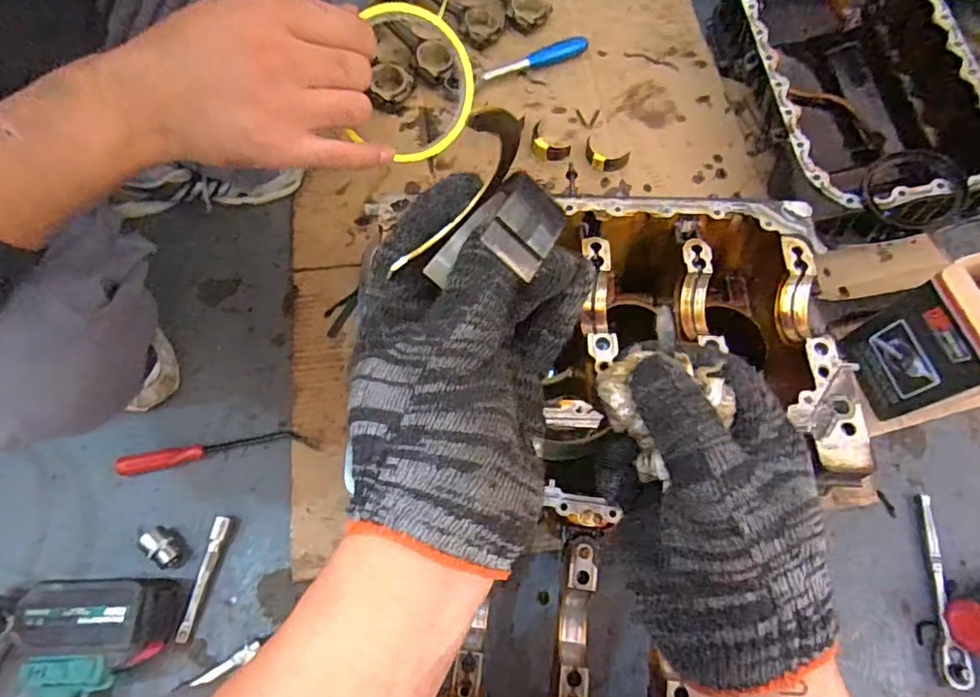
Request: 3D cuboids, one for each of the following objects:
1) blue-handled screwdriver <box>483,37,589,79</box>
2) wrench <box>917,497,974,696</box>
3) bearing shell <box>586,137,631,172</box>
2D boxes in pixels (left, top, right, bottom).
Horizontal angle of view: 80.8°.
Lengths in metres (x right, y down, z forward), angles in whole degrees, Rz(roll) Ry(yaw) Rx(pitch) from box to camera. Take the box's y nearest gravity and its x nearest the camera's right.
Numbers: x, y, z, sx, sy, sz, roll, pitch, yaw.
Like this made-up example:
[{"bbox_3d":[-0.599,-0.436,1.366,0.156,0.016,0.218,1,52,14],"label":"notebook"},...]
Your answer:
[{"bbox_3d":[0.071,-0.460,0.909,0.175,0.022,0.027,-20,69,-10],"label":"blue-handled screwdriver"},{"bbox_3d":[0.491,0.259,0.628,0.023,0.022,0.195,7,66,1],"label":"wrench"},{"bbox_3d":[0.165,-0.276,0.830,0.065,0.019,0.040,24,68,8],"label":"bearing shell"}]

